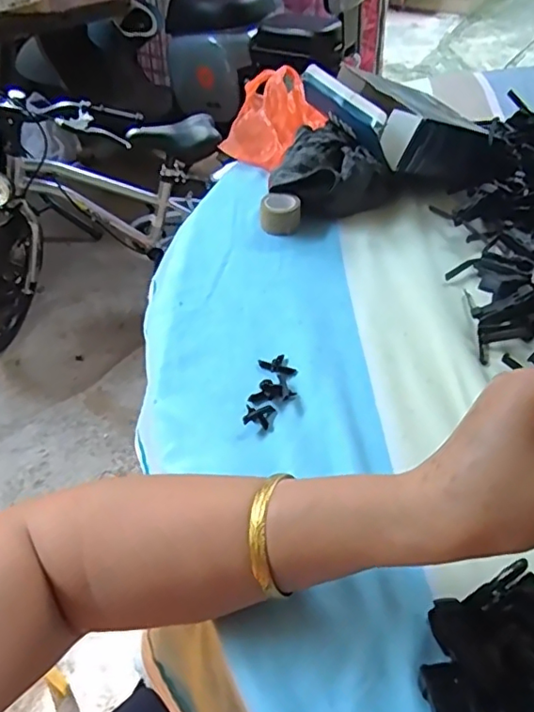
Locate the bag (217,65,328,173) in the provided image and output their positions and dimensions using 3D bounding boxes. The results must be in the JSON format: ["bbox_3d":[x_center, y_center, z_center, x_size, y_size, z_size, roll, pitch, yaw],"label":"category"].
[{"bbox_3d":[0.009,-0.271,0.643,0.107,0.058,0.141,14,47,15],"label":"bag"}]

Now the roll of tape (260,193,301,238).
[{"bbox_3d":[0.013,-0.134,0.526,0.035,0.025,0.035,1,45,2],"label":"roll of tape"}]

